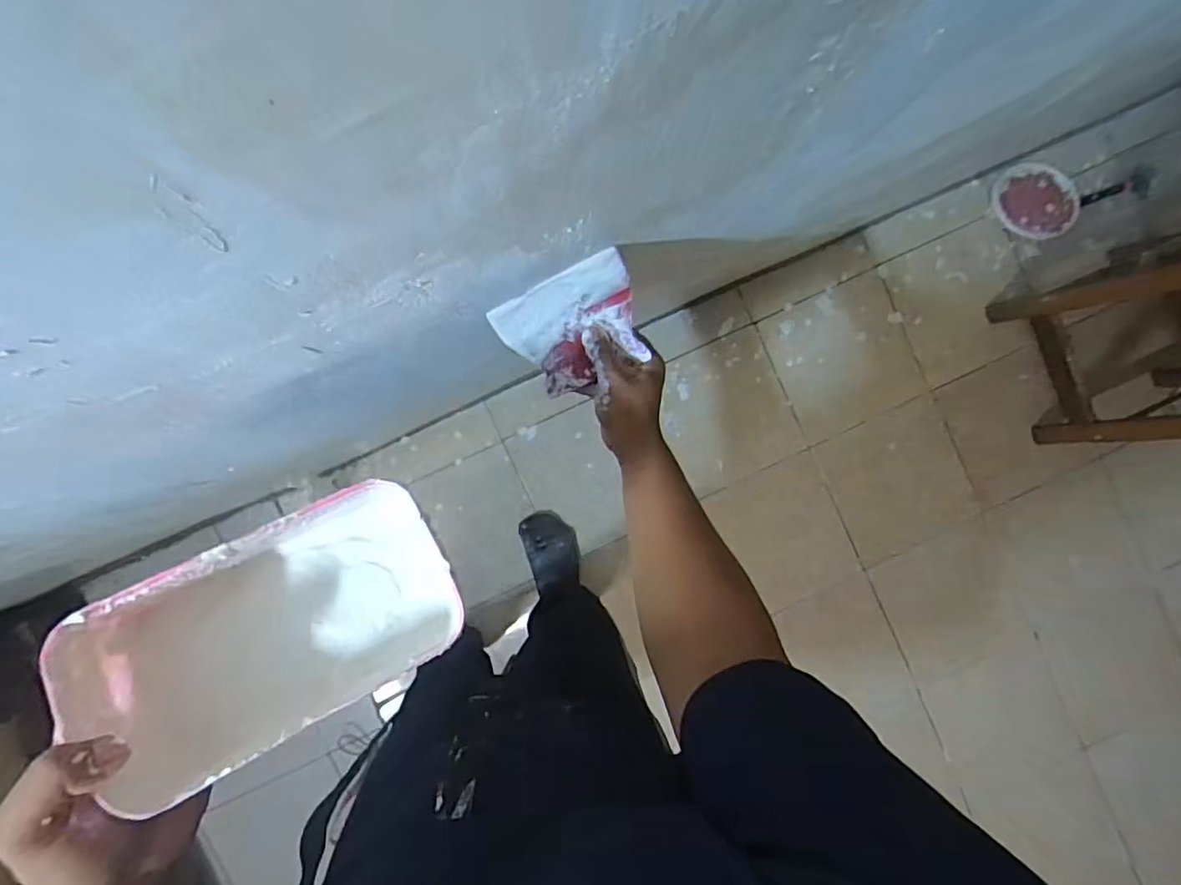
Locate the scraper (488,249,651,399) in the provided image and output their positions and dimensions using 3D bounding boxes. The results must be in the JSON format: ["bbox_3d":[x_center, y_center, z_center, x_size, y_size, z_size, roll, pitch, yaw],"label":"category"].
[{"bbox_3d":[-0.012,-0.099,0.518,0.119,0.013,0.103,-25,123,9],"label":"scraper"}]

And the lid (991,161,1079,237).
[{"bbox_3d":[1.003,-0.540,1.298,0.201,0.028,0.164,-7,93,-3],"label":"lid"}]

